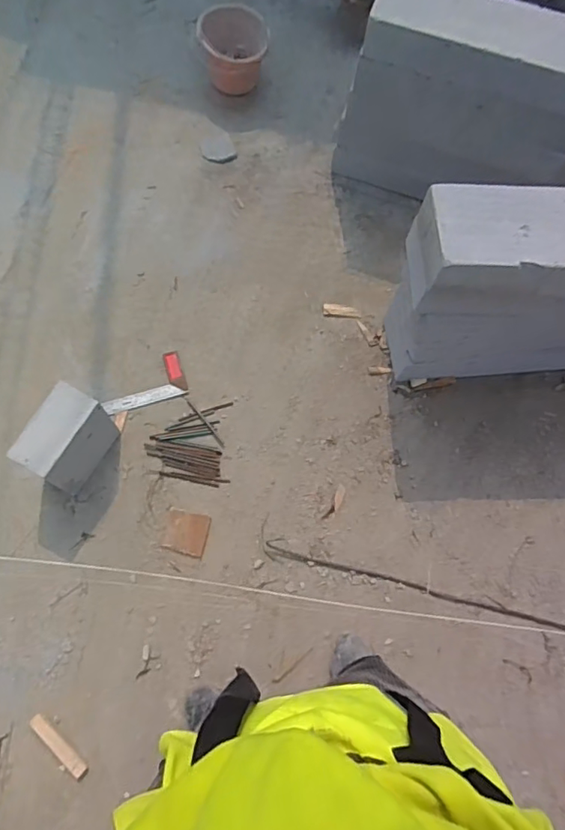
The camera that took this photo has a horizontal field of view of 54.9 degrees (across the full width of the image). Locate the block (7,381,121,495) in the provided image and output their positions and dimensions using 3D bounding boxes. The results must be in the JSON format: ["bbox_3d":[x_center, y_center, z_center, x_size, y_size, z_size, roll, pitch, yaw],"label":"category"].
[{"bbox_3d":[-0.495,0.067,1.272,0.103,0.247,0.205,28,70,8],"label":"block"}]

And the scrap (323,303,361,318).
[{"bbox_3d":[0.170,-0.296,1.556,0.107,0.020,0.033,7,69,0],"label":"scrap"}]

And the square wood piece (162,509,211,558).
[{"bbox_3d":[-0.235,0.288,1.331,0.102,0.011,0.099,11,69,1],"label":"square wood piece"}]

